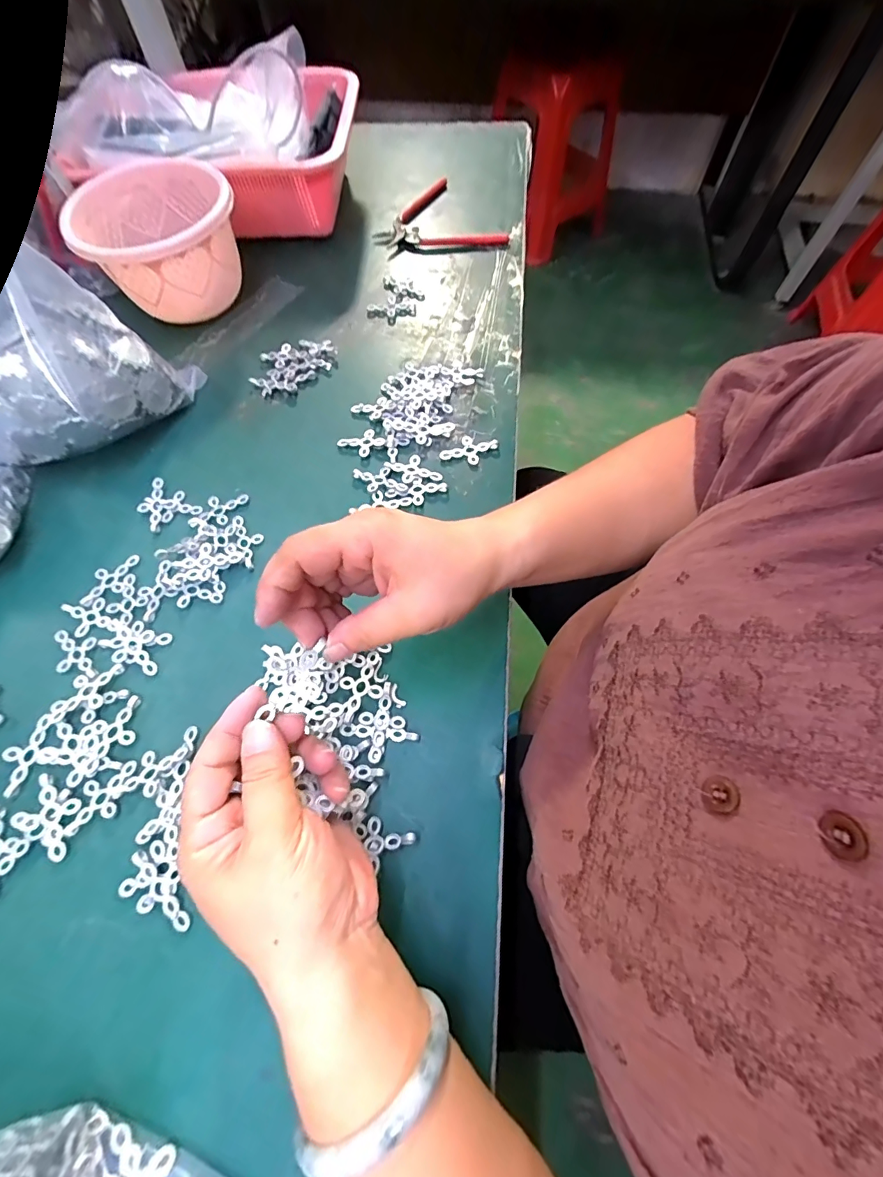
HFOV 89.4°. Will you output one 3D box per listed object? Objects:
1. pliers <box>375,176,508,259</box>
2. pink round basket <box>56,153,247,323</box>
[{"bbox_3d":[-0.006,-0.436,0.517,0.144,0.014,0.135,-6,65,-1],"label":"pliers"},{"bbox_3d":[-0.264,-0.330,0.438,0.137,0.092,0.127,-15,66,-5],"label":"pink round basket"}]

